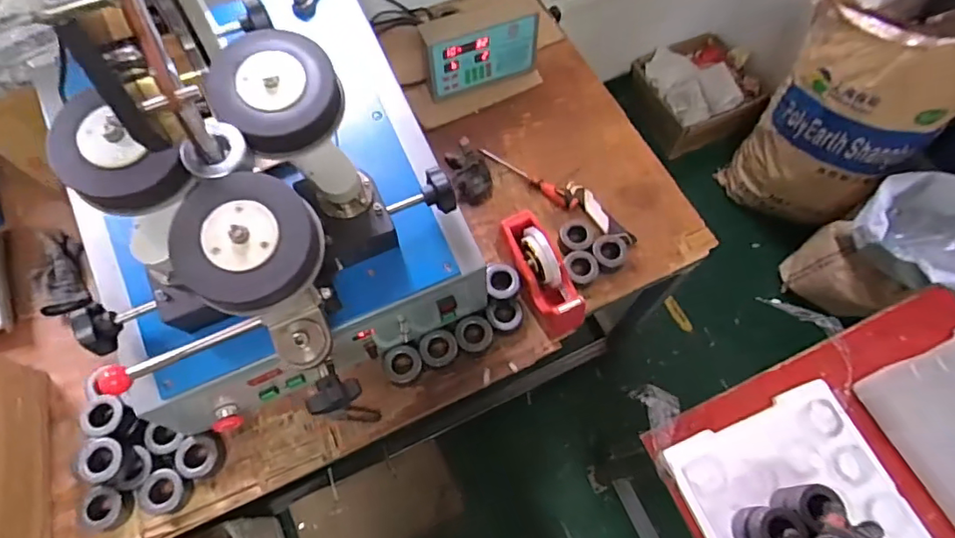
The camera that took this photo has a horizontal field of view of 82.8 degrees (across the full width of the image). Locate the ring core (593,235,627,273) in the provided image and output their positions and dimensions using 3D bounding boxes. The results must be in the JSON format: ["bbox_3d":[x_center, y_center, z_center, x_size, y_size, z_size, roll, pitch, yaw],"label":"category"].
[{"bbox_3d":[0.232,-0.027,0.954,0.059,0.034,0.056,0,67,0],"label":"ring core"}]

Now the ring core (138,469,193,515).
[{"bbox_3d":[-0.463,0.329,0.798,0.065,0.036,0.064,0,67,0],"label":"ring core"}]

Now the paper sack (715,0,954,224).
[{"bbox_3d":[0.962,-0.418,1.434,0.226,0.719,0.404,-37,72,-14],"label":"paper sack"}]

